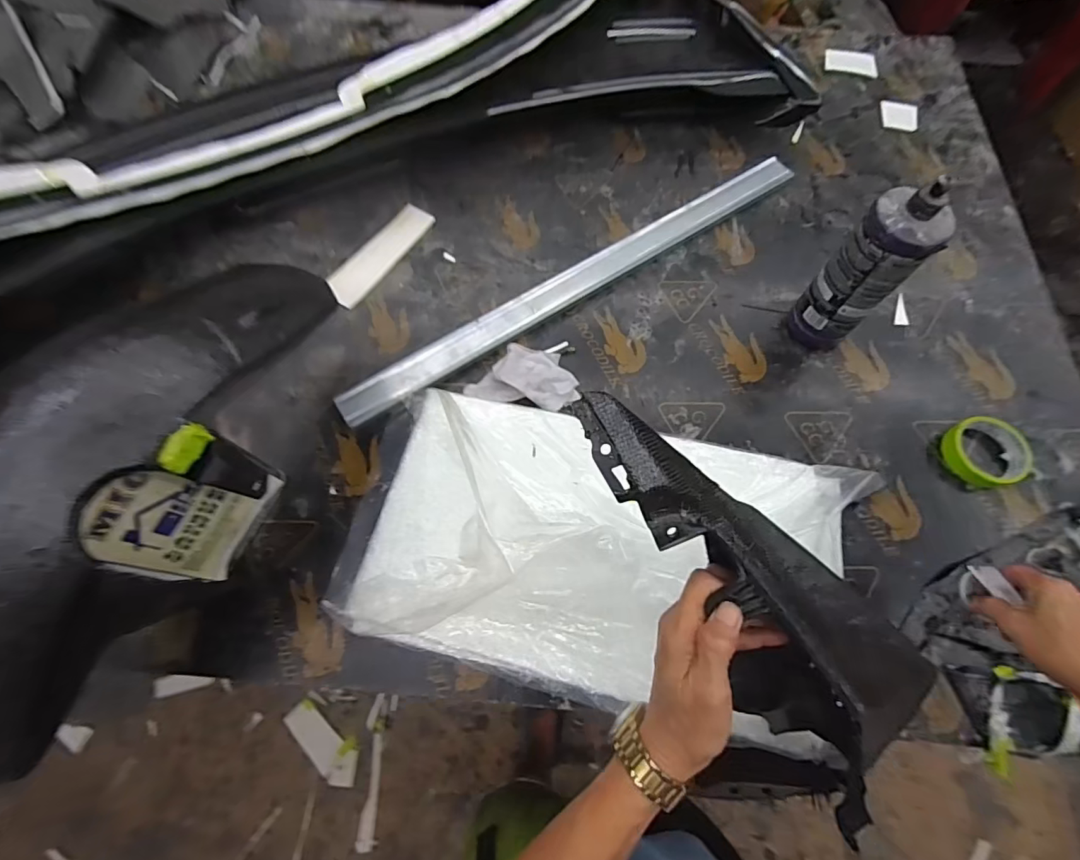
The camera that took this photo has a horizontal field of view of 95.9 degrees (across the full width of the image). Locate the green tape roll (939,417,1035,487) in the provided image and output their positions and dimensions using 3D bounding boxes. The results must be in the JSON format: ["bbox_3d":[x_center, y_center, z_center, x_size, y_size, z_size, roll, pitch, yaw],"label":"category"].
[{"bbox_3d":[0.565,0.027,0.617,0.094,0.022,0.087,1,69,-1],"label":"green tape roll"}]

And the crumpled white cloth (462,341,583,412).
[{"bbox_3d":[-0.020,-0.073,0.652,0.142,0.023,0.084,8,69,1],"label":"crumpled white cloth"}]

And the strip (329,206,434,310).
[{"bbox_3d":[-0.238,-0.266,0.731,0.059,0.014,0.202,31,71,10],"label":"strip"}]

